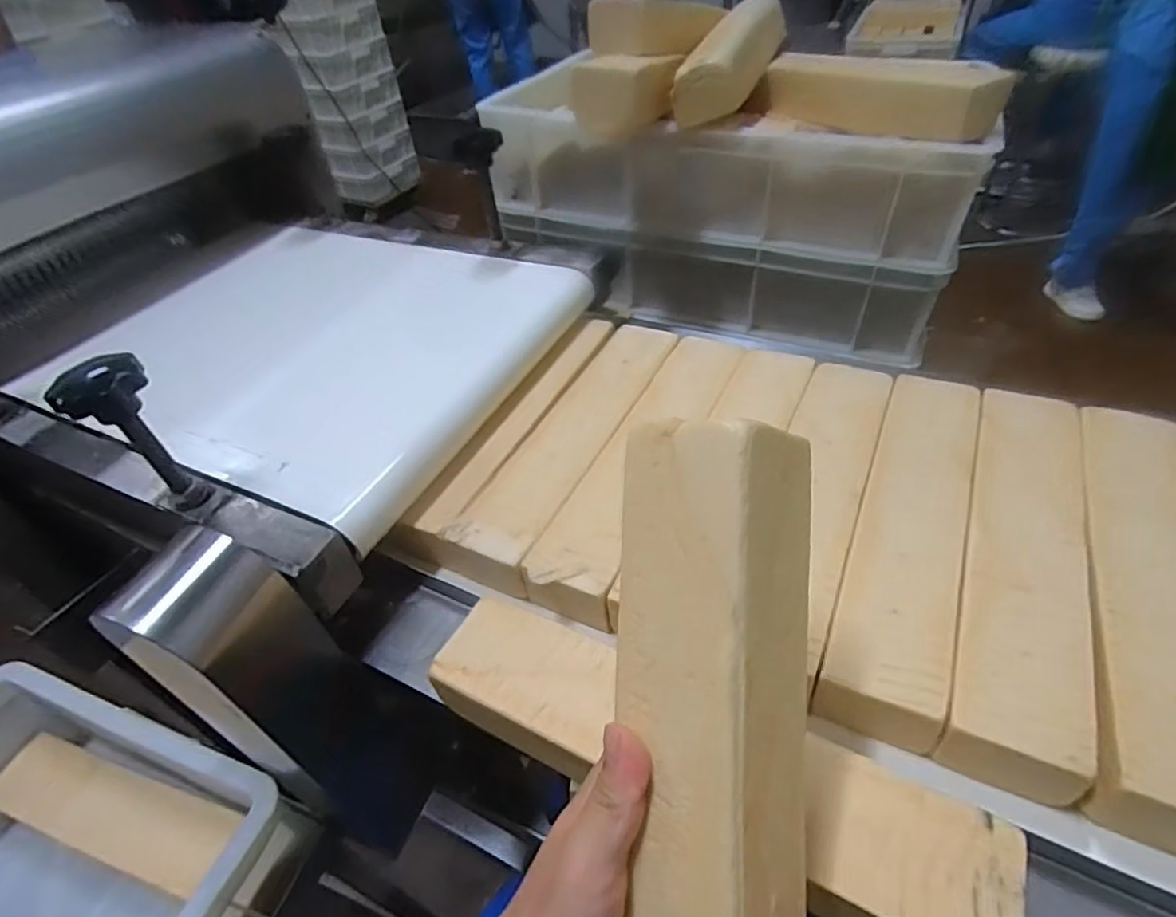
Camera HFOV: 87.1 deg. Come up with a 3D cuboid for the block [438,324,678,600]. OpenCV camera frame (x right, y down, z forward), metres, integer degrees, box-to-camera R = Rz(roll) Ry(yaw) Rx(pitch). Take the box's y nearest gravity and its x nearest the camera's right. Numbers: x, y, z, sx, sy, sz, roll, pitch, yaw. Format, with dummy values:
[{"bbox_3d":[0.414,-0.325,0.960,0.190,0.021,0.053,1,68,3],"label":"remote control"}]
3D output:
[{"bbox_3d":[-0.010,-0.022,0.629,0.085,0.044,0.365,17,48,23],"label":"block"}]

